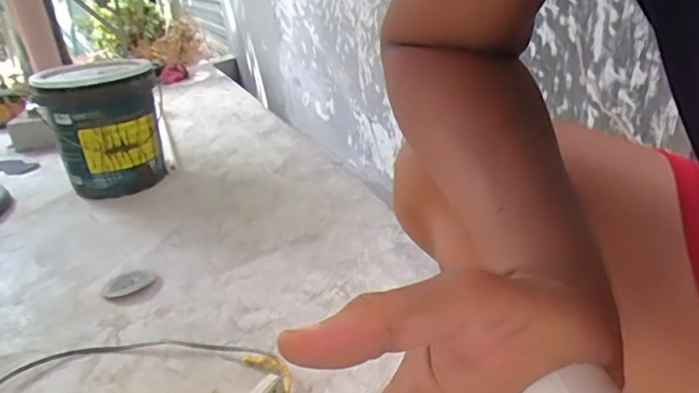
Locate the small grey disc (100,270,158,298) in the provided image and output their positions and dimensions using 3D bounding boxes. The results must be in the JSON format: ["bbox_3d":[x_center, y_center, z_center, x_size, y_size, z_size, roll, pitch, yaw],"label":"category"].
[{"bbox_3d":[-0.447,0.176,1.068,0.102,0.008,0.102,-3,23,1],"label":"small grey disc"}]

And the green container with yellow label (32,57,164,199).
[{"bbox_3d":[-0.711,-0.197,1.552,0.305,0.360,0.286,-17,26,-28],"label":"green container with yellow label"}]

